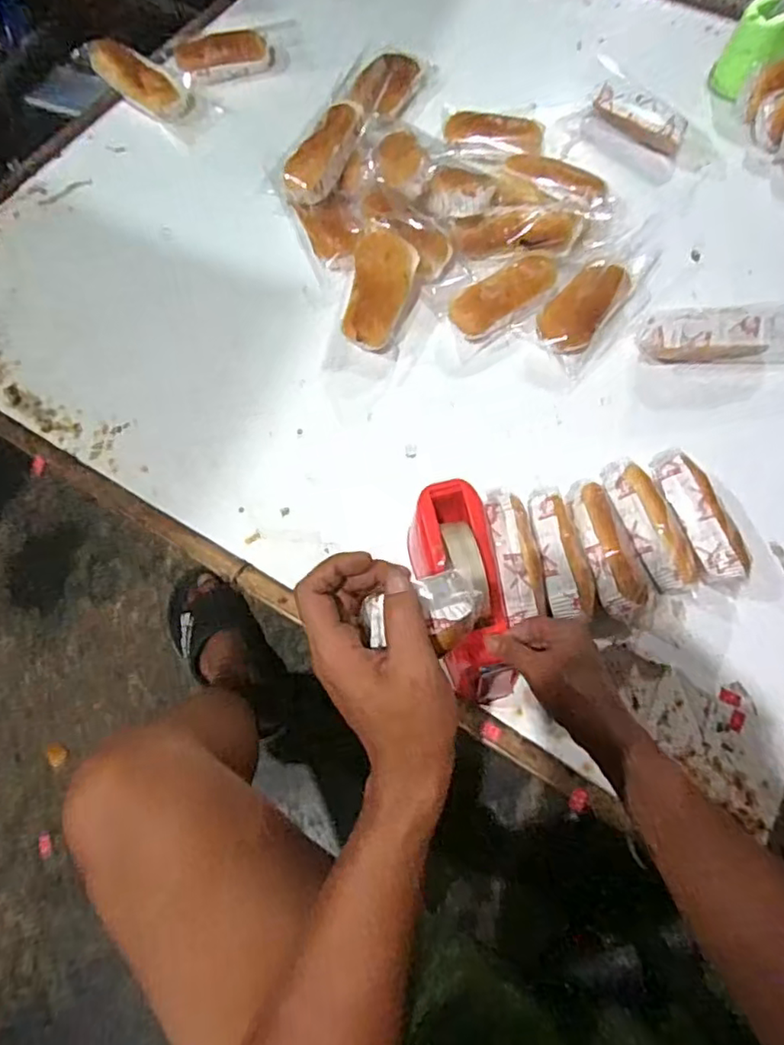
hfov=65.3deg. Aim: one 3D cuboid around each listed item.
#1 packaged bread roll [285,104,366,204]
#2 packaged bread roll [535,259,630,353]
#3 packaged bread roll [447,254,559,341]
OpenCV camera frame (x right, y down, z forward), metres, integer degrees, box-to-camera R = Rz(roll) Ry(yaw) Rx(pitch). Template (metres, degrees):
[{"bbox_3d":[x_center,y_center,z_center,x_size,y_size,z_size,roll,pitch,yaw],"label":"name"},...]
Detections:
[{"bbox_3d":[-0.082,-0.469,0.773,0.050,0.043,0.145,25,69,10],"label":"packaged bread roll"},{"bbox_3d":[0.231,-0.265,0.744,0.069,0.035,0.131,34,71,13],"label":"packaged bread roll"},{"bbox_3d":[0.138,-0.277,0.752,0.147,0.036,0.052,-35,72,-14],"label":"packaged bread roll"}]

